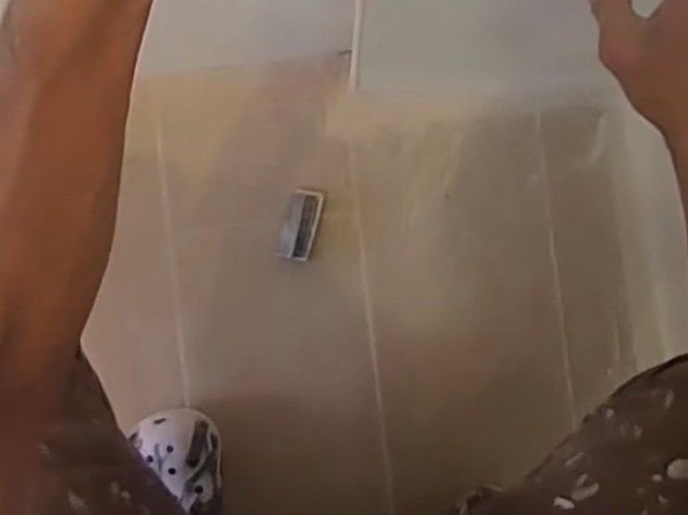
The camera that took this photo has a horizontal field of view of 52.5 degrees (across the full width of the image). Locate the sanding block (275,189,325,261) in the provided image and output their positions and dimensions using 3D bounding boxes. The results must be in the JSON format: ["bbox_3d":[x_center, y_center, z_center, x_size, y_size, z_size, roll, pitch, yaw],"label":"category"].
[{"bbox_3d":[-0.043,-0.032,0.706,0.034,0.036,0.069,15,88,0],"label":"sanding block"}]

